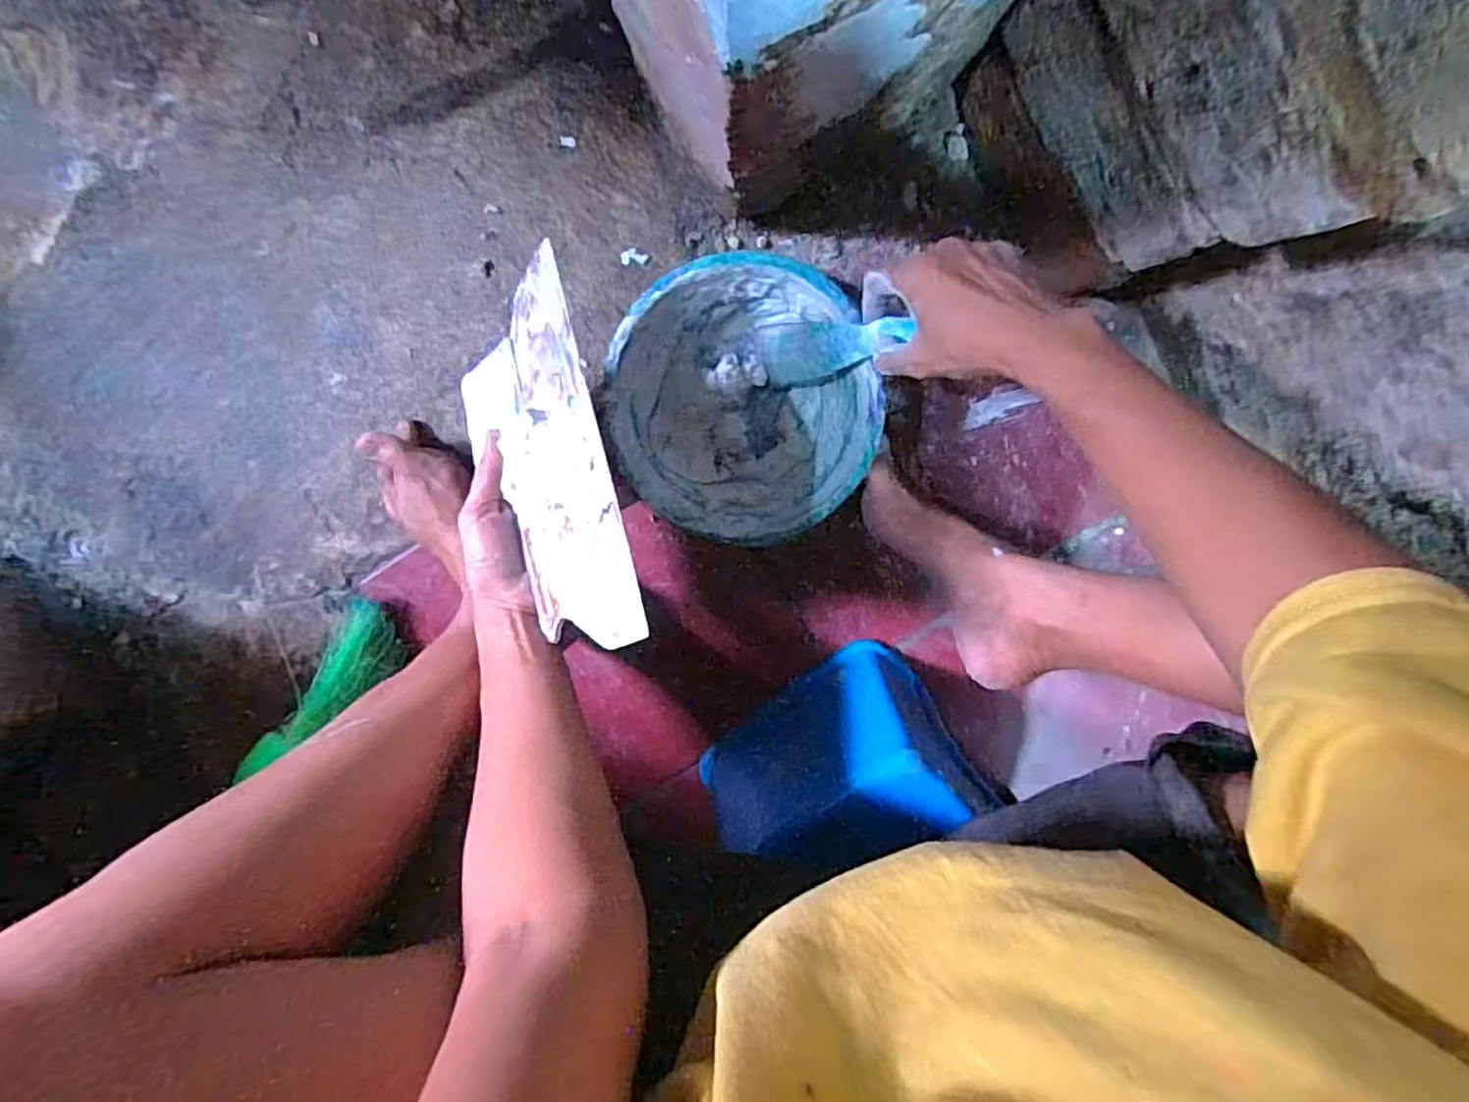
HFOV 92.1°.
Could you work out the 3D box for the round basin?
[{"bbox_3d":[0.008,-0.107,0.531,0.193,0.066,0.199,0,97,2],"label":"round basin"}]

